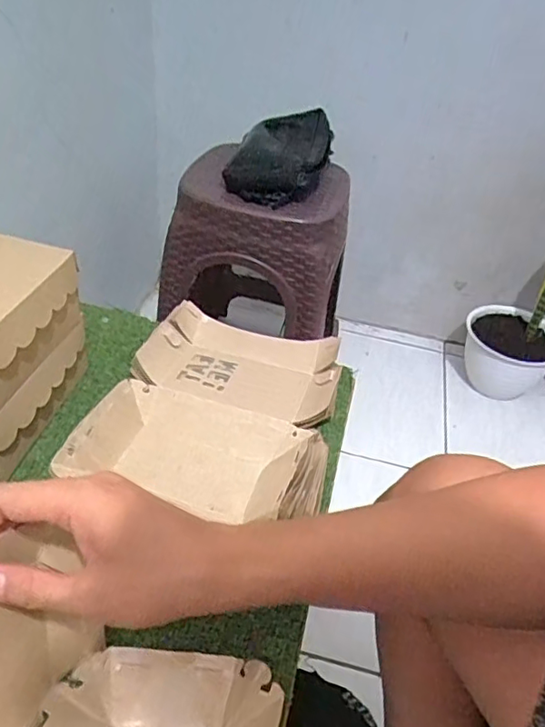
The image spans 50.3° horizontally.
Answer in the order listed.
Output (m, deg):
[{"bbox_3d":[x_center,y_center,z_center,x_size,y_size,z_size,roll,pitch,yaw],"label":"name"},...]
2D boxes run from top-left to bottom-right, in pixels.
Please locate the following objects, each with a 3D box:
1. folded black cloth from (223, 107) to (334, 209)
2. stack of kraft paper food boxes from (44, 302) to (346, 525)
[{"bbox_3d":[0.019,-0.359,0.984,0.142,0.075,0.256,14,41,7],"label":"folded black cloth"},{"bbox_3d":[-0.045,0.039,0.553,0.205,0.050,0.270,12,41,5],"label":"stack of kraft paper food boxes"}]

